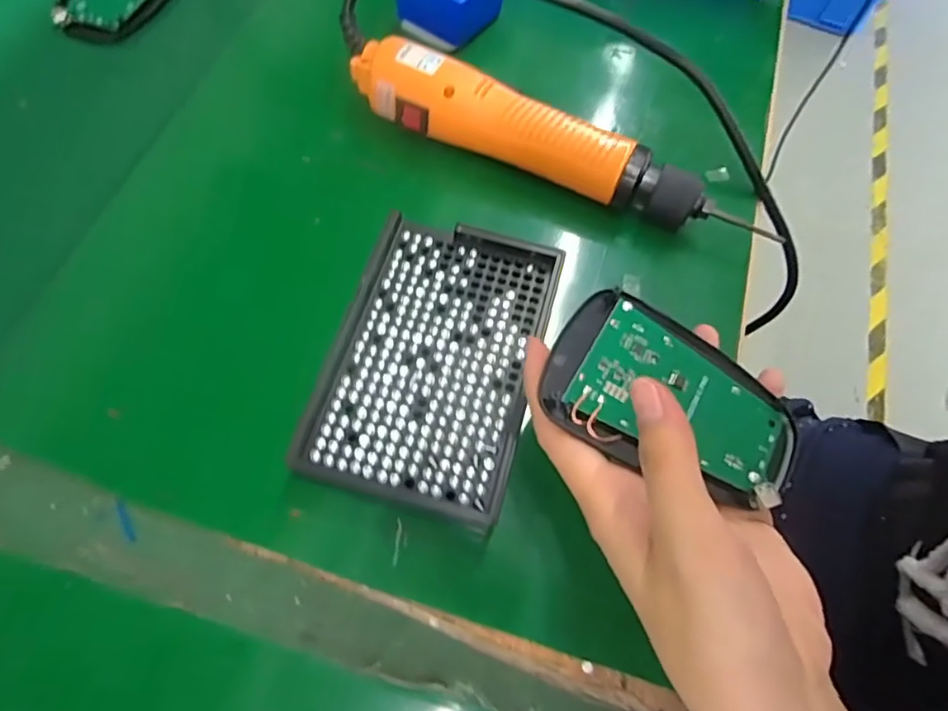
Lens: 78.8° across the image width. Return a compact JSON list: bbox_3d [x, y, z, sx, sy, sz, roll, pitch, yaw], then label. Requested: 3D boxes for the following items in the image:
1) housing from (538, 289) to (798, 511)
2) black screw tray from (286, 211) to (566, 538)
[{"bbox_3d":[0.075,0.016,0.219,0.094,0.009,0.063,30,69,12],"label":"housing"},{"bbox_3d":[-0.018,-0.001,0.266,0.091,0.010,0.134,17,65,2],"label":"black screw tray"}]

